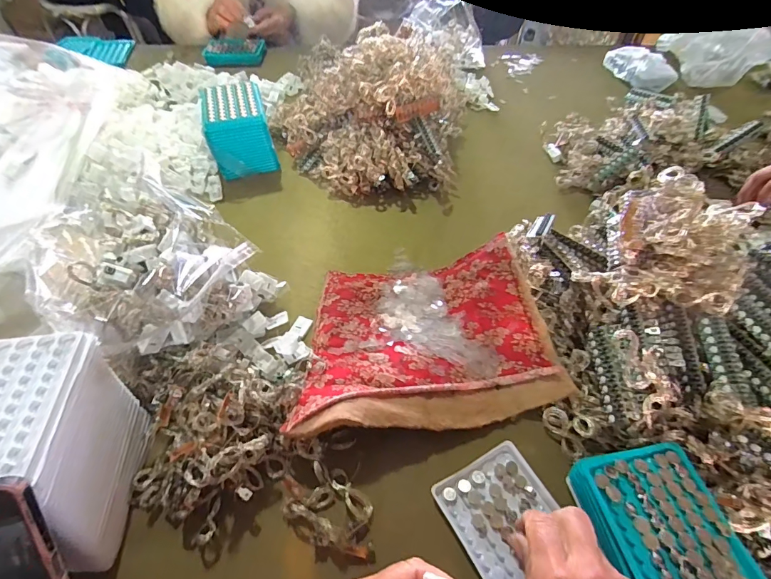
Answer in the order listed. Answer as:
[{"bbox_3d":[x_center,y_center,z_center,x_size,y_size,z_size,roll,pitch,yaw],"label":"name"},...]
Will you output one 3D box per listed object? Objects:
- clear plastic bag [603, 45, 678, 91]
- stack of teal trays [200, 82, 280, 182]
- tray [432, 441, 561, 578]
[{"bbox_3d":[0.581,-0.515,0.944,0.089,0.040,0.155,-9,52,-8],"label":"clear plastic bag"},{"bbox_3d":[-0.238,-0.257,0.671,0.099,0.105,0.123,-18,53,-15],"label":"stack of teal trays"},{"bbox_3d":[0.111,0.208,0.361,0.094,0.015,0.121,-23,57,-18],"label":"tray"}]

